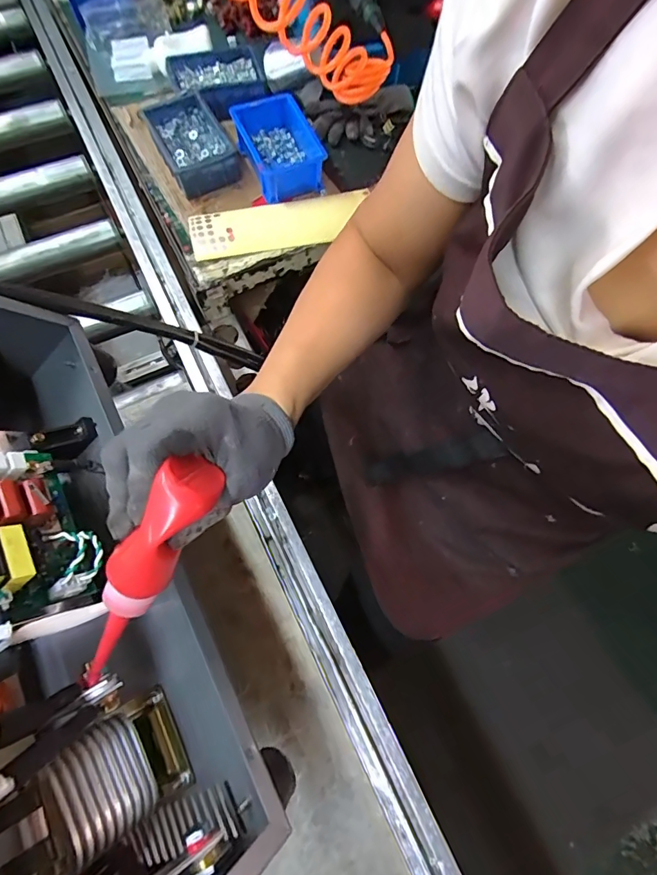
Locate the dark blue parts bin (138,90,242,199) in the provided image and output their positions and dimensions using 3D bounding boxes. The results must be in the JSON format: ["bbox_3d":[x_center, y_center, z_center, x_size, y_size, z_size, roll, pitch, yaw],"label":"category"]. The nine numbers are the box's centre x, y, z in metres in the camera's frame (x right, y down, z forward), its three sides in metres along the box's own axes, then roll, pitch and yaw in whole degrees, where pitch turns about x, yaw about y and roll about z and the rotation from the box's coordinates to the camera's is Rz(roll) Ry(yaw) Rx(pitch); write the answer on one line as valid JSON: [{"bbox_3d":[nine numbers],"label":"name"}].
[{"bbox_3d":[-0.201,-0.438,0.650,0.098,0.053,0.157,-28,72,-7],"label":"dark blue parts bin"}]

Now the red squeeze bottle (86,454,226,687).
[{"bbox_3d":[-0.108,0.075,0.249,0.037,0.037,0.136,32,100,12],"label":"red squeeze bottle"}]

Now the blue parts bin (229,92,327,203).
[{"bbox_3d":[-0.069,-0.432,0.644,0.107,0.053,0.149,-23,71,-6],"label":"blue parts bin"}]

